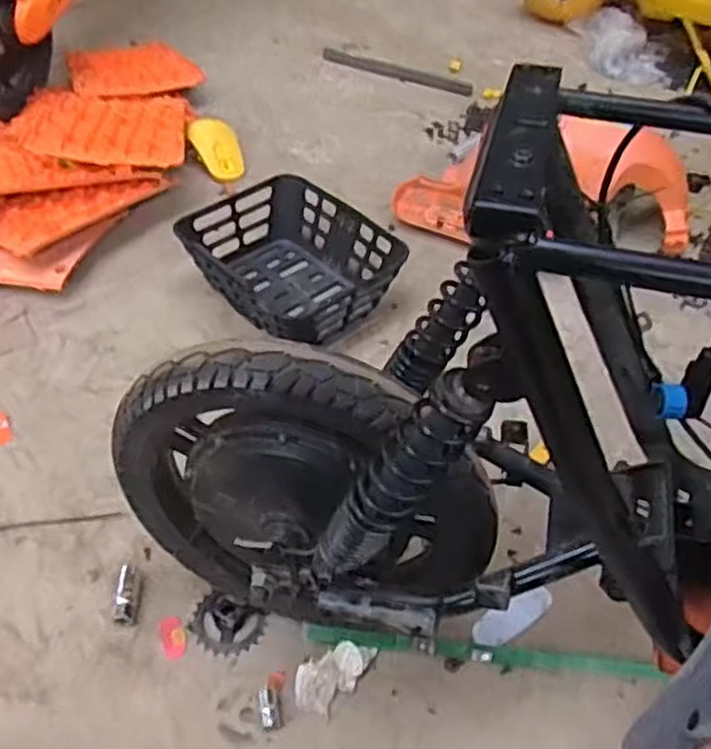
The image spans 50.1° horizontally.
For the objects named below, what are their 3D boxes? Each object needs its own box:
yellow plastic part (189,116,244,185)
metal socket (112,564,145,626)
[{"bbox_3d":[-0.276,-0.456,1.541,0.109,0.018,0.147,-28,86,-31],"label":"yellow plastic part"},{"bbox_3d":[-0.266,0.256,0.894,0.027,0.022,0.073,1,48,-3],"label":"metal socket"}]

